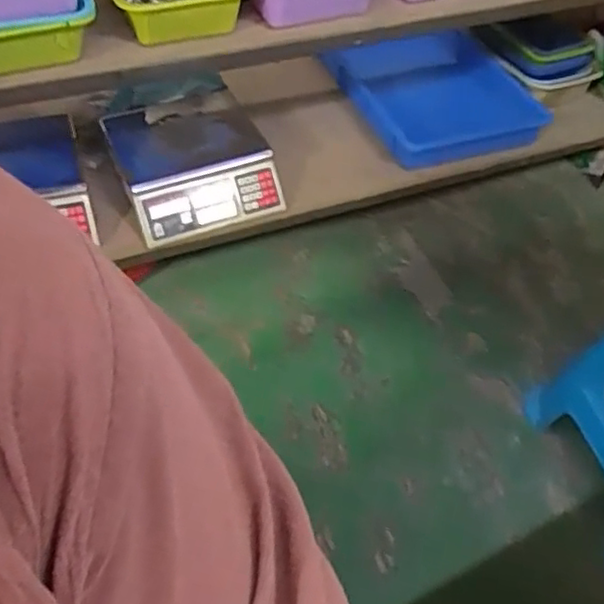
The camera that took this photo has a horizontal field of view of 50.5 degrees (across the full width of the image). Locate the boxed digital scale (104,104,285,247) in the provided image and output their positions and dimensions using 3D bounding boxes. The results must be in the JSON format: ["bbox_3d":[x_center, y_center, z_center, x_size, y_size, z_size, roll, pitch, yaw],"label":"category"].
[{"bbox_3d":[-0.211,-0.272,1.258,0.278,0.113,0.280,-17,55,-18],"label":"boxed digital scale"}]

